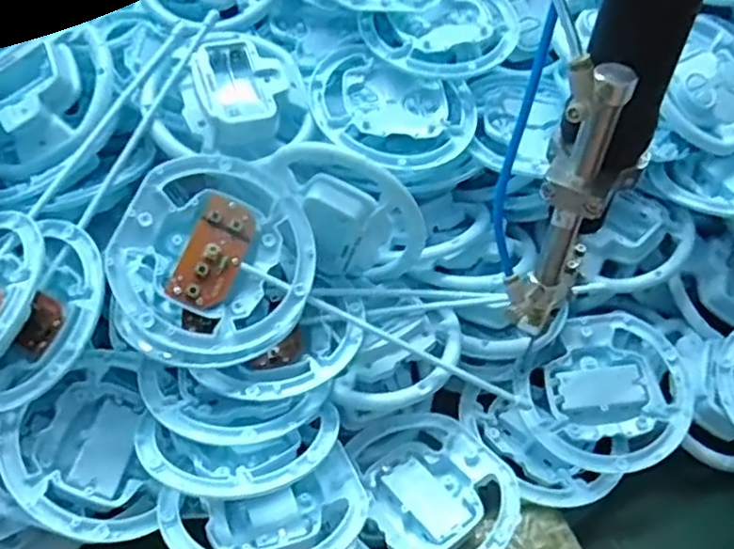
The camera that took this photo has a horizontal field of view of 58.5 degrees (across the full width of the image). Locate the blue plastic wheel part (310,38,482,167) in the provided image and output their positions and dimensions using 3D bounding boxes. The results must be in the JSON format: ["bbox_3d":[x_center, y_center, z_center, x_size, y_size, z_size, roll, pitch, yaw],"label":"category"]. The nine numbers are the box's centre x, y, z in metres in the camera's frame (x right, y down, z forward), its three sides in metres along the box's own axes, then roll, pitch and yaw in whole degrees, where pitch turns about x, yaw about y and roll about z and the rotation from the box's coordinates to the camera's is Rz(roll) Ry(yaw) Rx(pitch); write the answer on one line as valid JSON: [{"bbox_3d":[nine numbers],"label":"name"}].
[{"bbox_3d":[0.015,-0.106,0.412,0.104,0.026,0.084,15,52,11],"label":"blue plastic wheel part"}]

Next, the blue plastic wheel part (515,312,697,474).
[{"bbox_3d":[0.154,0.077,0.422,0.103,0.022,0.103,-4,58,6],"label":"blue plastic wheel part"}]

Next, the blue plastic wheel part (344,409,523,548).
[{"bbox_3d":[0.037,0.124,0.372,0.092,0.027,0.105,1,51,0],"label":"blue plastic wheel part"}]

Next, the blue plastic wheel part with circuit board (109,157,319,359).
[{"bbox_3d":[-0.080,-0.009,0.349,0.099,0.013,0.104,4,75,-17],"label":"blue plastic wheel part with circuit board"}]

